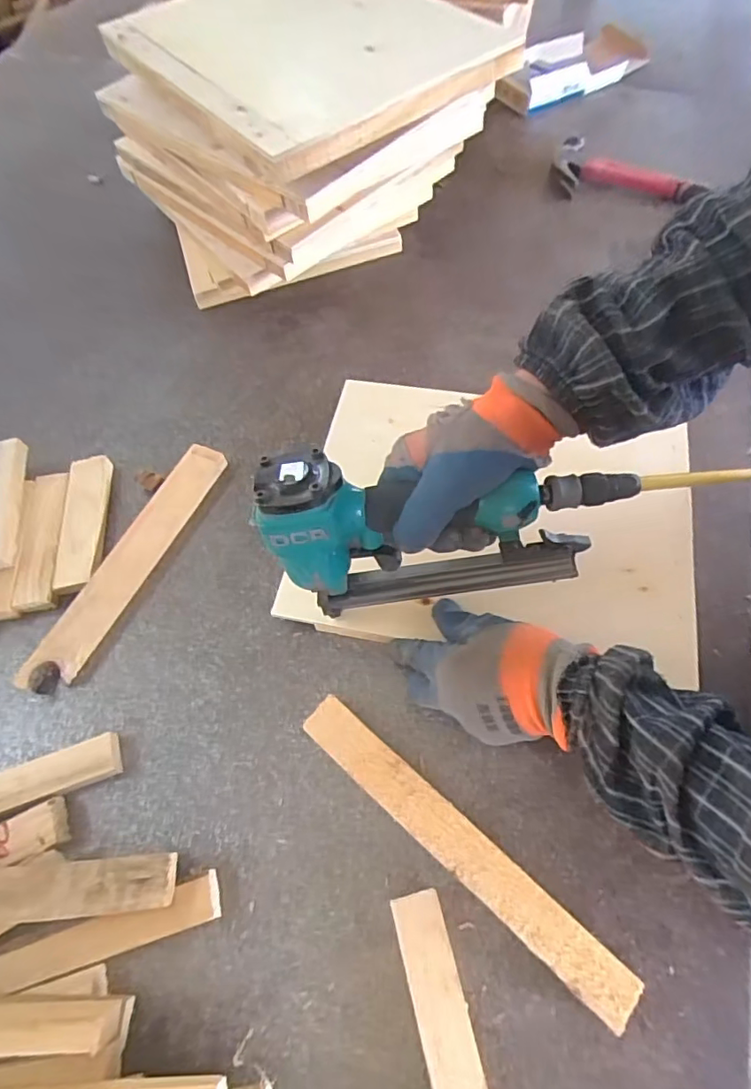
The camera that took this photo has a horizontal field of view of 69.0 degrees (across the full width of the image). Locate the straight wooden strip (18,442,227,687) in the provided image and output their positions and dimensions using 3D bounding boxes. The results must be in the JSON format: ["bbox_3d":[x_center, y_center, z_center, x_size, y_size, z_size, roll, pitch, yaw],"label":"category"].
[{"bbox_3d":[-0.244,0.014,0.550,0.042,0.021,0.282,21,65,14],"label":"straight wooden strip"}]

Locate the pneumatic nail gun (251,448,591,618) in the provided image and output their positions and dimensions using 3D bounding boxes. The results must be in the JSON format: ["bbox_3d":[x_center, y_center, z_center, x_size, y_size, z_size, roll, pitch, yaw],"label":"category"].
[{"bbox_3d":[0.042,-0.006,0.411,0.234,0.135,0.062,-1,62,4],"label":"pneumatic nail gun"}]

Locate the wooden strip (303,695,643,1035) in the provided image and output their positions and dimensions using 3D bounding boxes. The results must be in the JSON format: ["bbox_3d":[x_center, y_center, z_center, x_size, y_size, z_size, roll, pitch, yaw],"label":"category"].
[{"bbox_3d":[0.060,0.223,0.412,0.283,0.024,0.036,37,70,21],"label":"wooden strip"}]

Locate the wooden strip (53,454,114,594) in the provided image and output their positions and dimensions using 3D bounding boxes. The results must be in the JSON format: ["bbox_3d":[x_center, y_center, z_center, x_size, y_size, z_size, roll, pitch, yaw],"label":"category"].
[{"bbox_3d":[-0.311,-0.024,0.580,0.042,0.017,0.157,-7,62,0],"label":"wooden strip"}]

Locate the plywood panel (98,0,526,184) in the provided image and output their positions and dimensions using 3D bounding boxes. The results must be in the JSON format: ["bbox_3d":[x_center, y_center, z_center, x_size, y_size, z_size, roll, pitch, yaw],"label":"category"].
[{"bbox_3d":[-0.070,-0.529,0.580,0.306,0.034,0.372,-35,65,-14],"label":"plywood panel"}]

